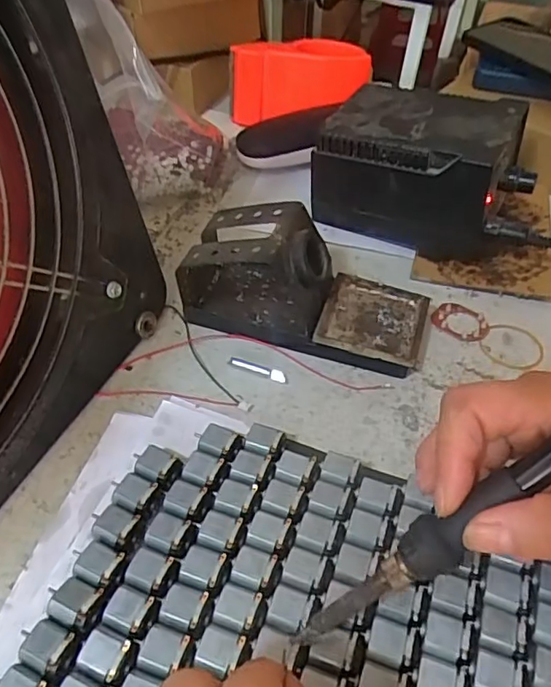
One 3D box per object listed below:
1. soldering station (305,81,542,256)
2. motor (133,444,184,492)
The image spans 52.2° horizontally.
[{"bbox_3d":[0.121,-0.142,0.461,0.162,0.096,0.108,19,50,15],"label":"soldering station"},{"bbox_3d":[-0.067,0.070,0.315,0.029,0.014,0.019,21,50,16],"label":"motor"}]

